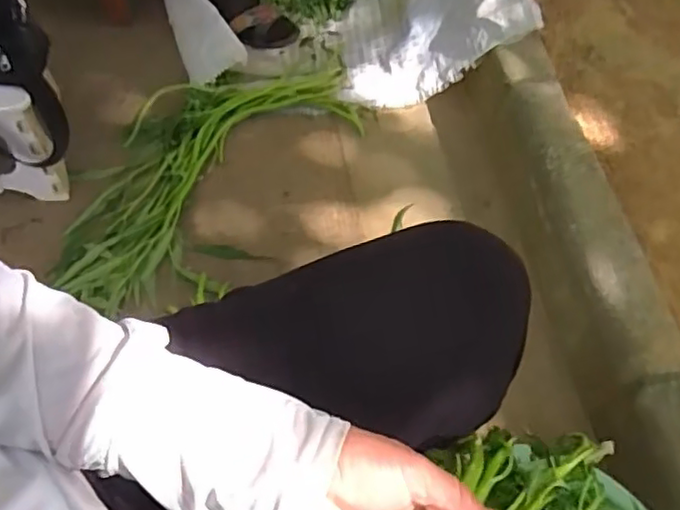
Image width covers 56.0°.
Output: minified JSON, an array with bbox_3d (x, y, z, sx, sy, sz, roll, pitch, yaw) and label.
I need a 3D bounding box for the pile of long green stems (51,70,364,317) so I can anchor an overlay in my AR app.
[{"bbox_3d":[-0.209,-0.174,1.028,0.261,0.040,0.569,39,65,18],"label":"pile of long green stems"}]

